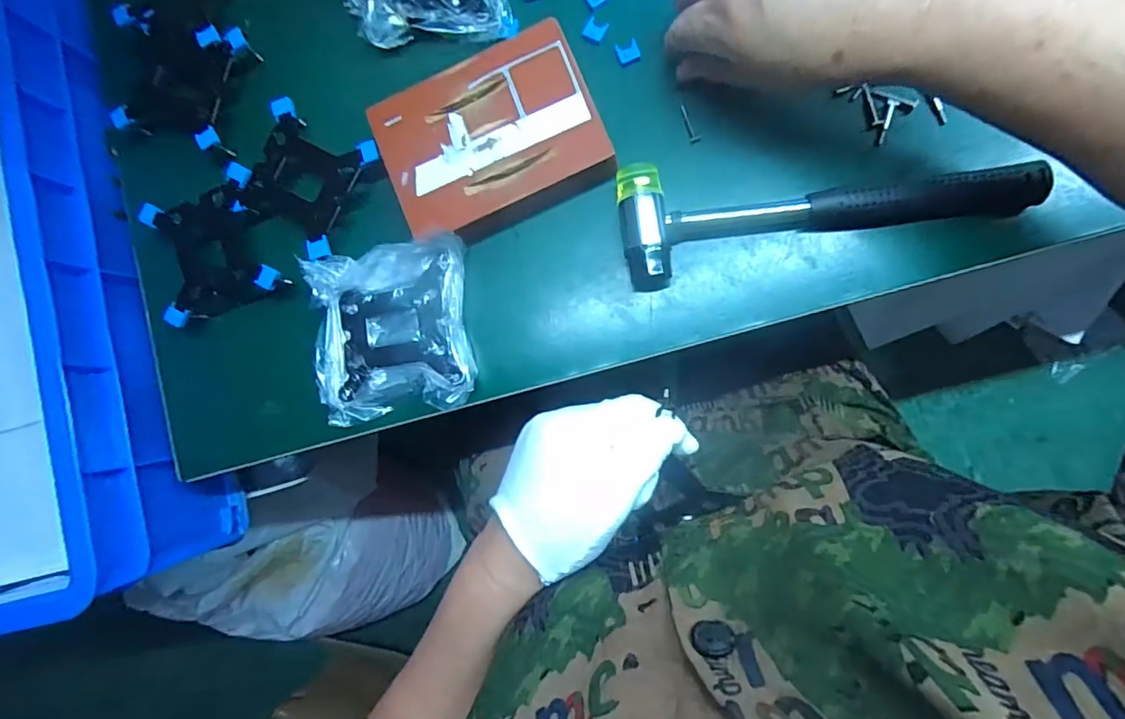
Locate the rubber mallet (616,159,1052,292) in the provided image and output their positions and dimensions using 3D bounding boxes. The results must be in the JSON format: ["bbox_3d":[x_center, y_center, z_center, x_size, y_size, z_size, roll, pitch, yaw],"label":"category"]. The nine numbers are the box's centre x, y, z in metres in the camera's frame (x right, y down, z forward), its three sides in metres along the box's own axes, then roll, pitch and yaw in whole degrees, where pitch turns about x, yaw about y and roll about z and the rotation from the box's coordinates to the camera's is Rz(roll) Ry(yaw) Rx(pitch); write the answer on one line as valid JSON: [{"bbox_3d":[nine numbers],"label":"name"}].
[{"bbox_3d":[0.157,-0.097,0.330,0.240,0.022,0.075,-7,88,7],"label":"rubber mallet"}]

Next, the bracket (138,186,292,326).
[{"bbox_3d":[-0.246,-0.078,0.371,0.085,0.018,0.086,-19,87,6],"label":"bracket"}]

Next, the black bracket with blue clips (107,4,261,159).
[{"bbox_3d":[-0.284,-0.205,0.389,0.096,0.017,0.087,16,91,7],"label":"black bracket with blue clips"}]

